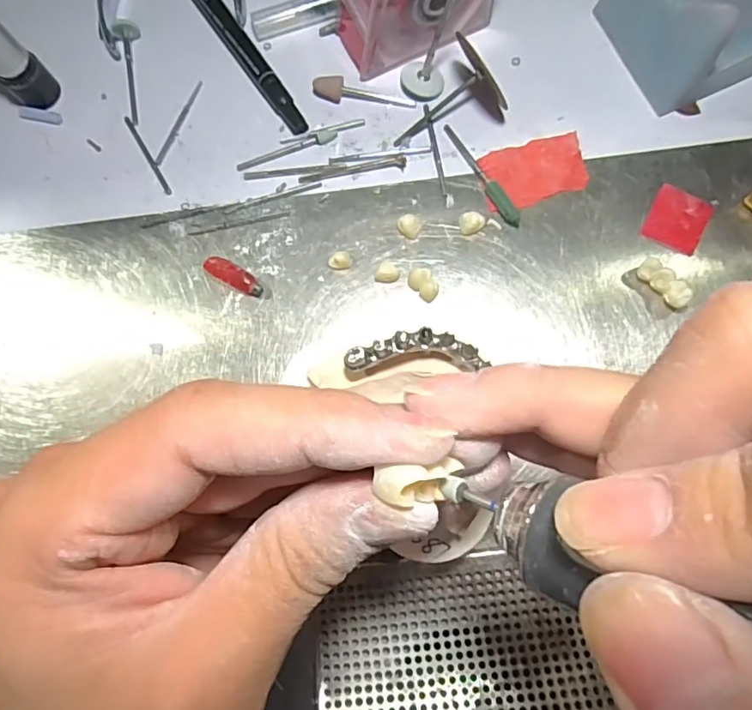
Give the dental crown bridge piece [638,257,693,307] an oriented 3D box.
[{"bbox_3d":[0.112,-0.028,0.216,0.009,0.010,0.022,-38,79,-4],"label":"dental crown bridge piece"}]

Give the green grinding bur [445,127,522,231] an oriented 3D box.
[{"bbox_3d":[0.044,-0.077,0.231,0.006,0.006,0.054,-29,78,-2],"label":"green grinding bur"}]

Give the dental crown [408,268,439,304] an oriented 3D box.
[{"bbox_3d":[0.020,-0.028,0.222,0.013,0.008,0.009,43,84,10],"label":"dental crown"}]

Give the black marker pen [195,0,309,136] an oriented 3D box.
[{"bbox_3d":[-0.071,-0.154,0.251,0.013,0.008,0.135,-36,79,-4],"label":"black marker pen"}]

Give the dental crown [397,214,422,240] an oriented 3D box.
[{"bbox_3d":[0.014,-0.053,0.228,0.009,0.007,0.009,-2,79,3],"label":"dental crown"}]

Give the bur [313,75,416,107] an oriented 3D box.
[{"bbox_3d":[-0.005,-0.115,0.242,0.044,0.007,0.008,8,79,5],"label":"bur"}]

